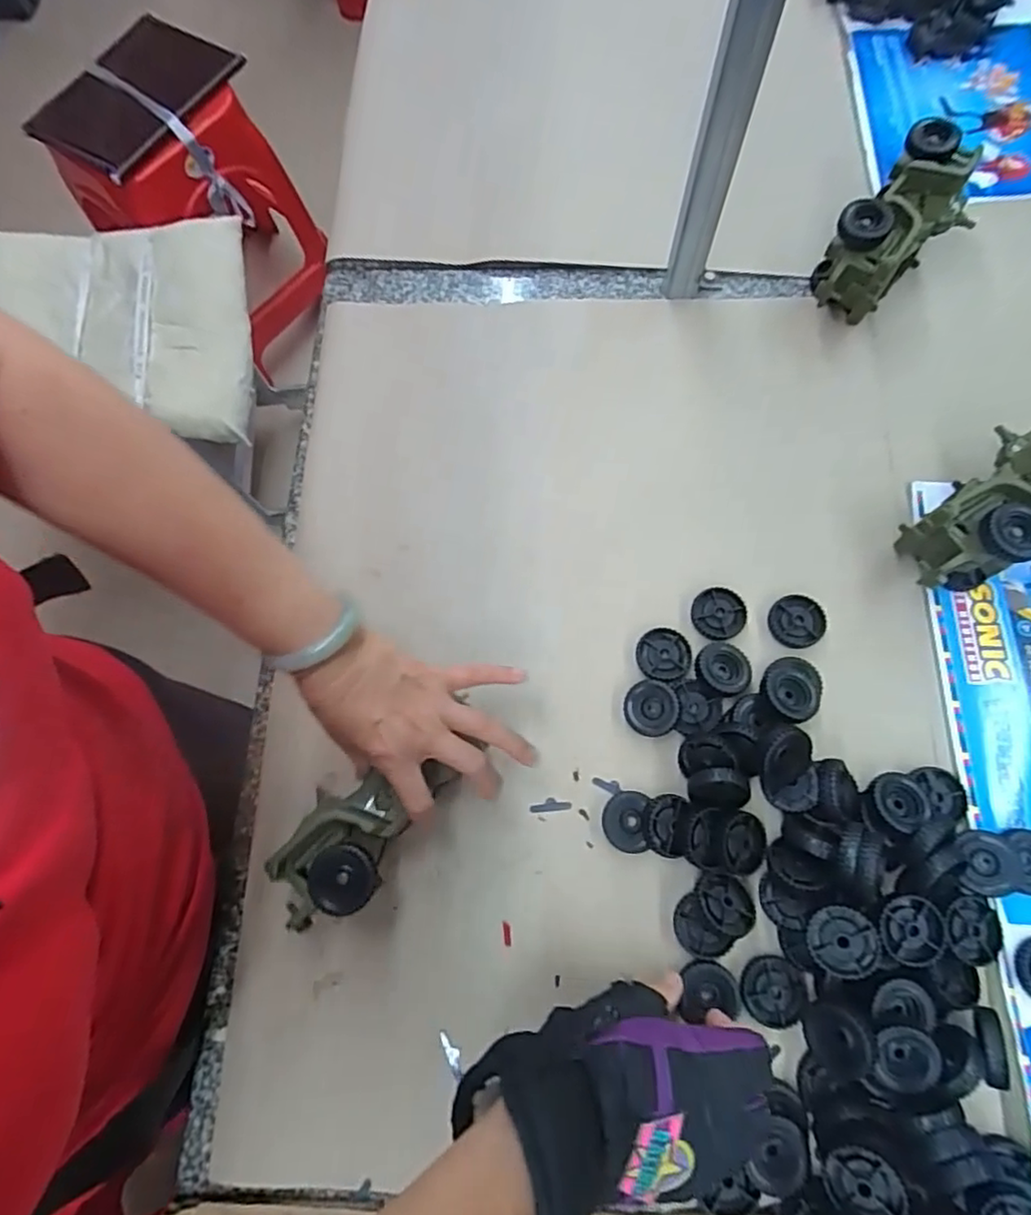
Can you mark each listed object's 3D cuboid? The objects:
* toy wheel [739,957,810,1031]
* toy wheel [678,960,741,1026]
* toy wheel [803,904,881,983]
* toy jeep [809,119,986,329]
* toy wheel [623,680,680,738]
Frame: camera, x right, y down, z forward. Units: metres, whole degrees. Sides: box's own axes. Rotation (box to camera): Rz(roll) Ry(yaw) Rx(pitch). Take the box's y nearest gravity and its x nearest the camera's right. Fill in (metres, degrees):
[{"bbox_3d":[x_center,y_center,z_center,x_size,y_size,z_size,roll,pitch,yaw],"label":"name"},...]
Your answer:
[{"bbox_3d":[0.181,0.269,0.435,0.042,0.009,0.043,14,74,7],"label":"toy wheel"},{"bbox_3d":[0.139,0.274,0.444,0.040,0.009,0.037,-1,73,2],"label":"toy wheel"},{"bbox_3d":[0.220,0.224,0.418,0.042,0.017,0.042,-4,77,19],"label":"toy wheel"},{"bbox_3d":[0.351,-0.348,0.581,0.080,0.083,0.175,38,79,13],"label":"toy jeep"},{"bbox_3d":[0.108,0.080,0.492,0.041,0.014,0.043,-1,73,3],"label":"toy wheel"}]

